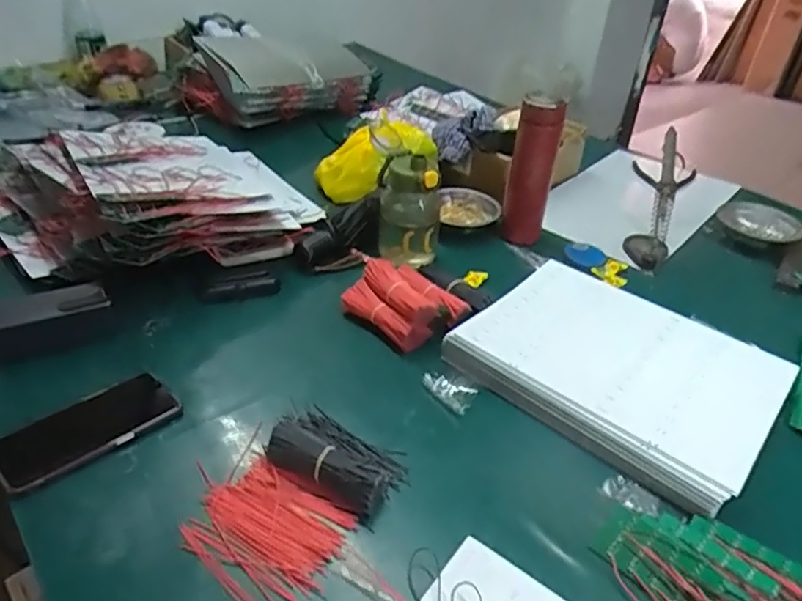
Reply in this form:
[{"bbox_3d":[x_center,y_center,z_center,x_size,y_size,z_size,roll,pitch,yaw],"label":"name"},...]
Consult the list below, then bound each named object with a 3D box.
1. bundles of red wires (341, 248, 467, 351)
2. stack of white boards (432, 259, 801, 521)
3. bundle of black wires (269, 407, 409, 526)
[{"bbox_3d":[0.004,0.000,0.766,0.115,0.066,0.136,-24,44,-36],"label":"bundles of red wires"},{"bbox_3d":[0.253,0.070,0.689,0.326,0.037,0.259,28,45,32],"label":"stack of white boards"},{"bbox_3d":[-0.064,0.147,0.576,0.139,0.046,0.087,22,37,21],"label":"bundle of black wires"}]

